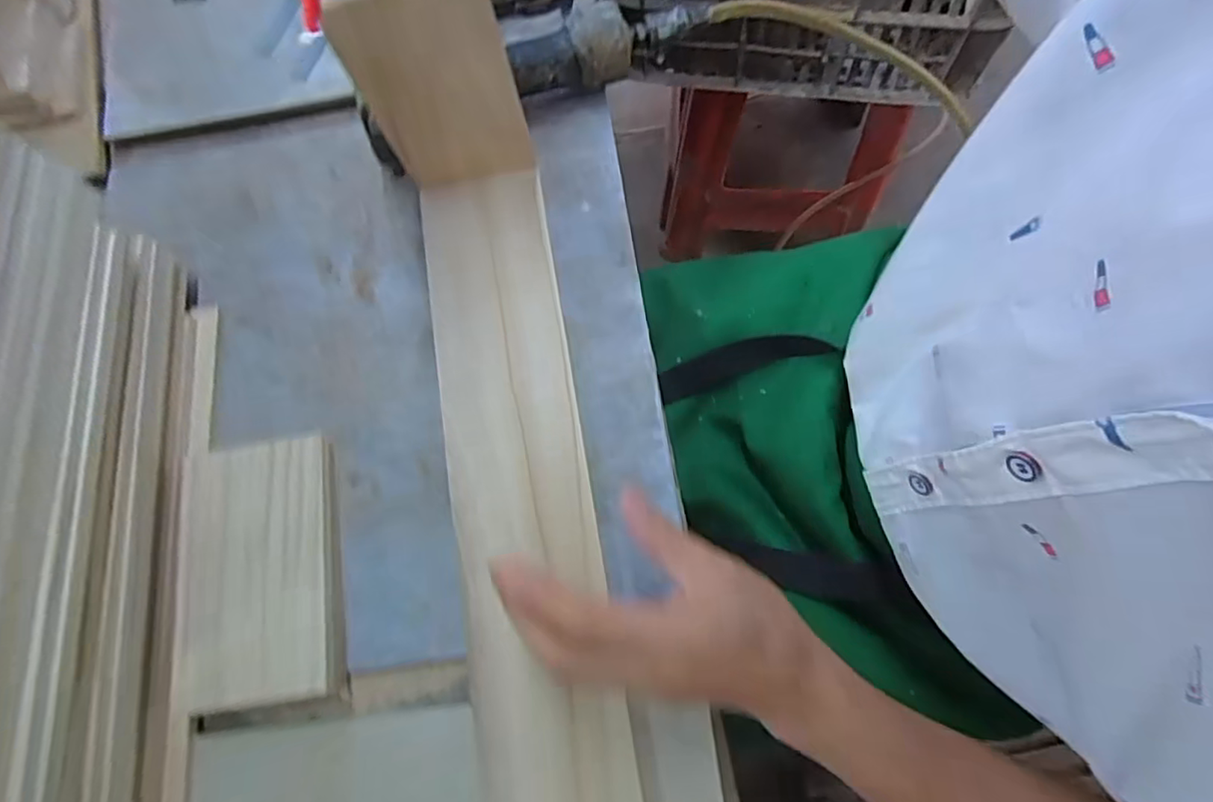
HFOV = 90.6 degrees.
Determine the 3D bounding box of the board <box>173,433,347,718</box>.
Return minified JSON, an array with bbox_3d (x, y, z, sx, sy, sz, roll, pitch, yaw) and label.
[{"bbox_3d":[-0.206,0.097,0.355,0.087,0.015,0.148,-6,68,-11],"label":"board"}]

